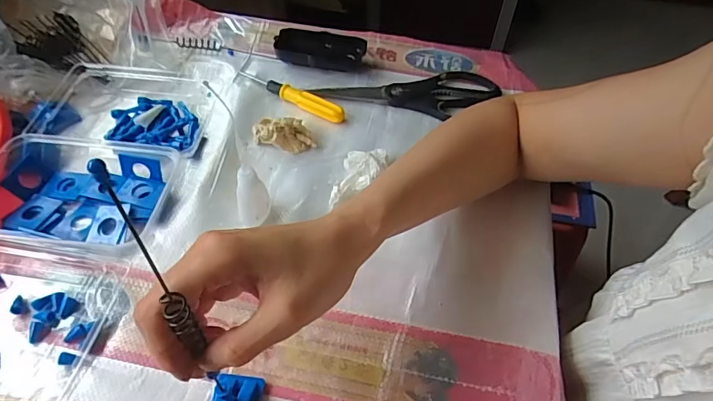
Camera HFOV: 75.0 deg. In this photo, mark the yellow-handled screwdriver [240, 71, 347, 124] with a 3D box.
[{"bbox_3d":[-0.076,-0.121,0.527,0.140,0.017,0.017,28,55,19],"label":"yellow-handled screwdriver"}]

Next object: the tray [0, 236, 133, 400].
[{"bbox_3d":[-0.277,0.085,0.348,0.170,0.030,0.121,7,51,3],"label":"tray"}]

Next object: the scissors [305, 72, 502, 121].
[{"bbox_3d":[0.061,-0.117,0.532,0.210,0.012,0.067,-7,52,-8],"label":"scissors"}]

